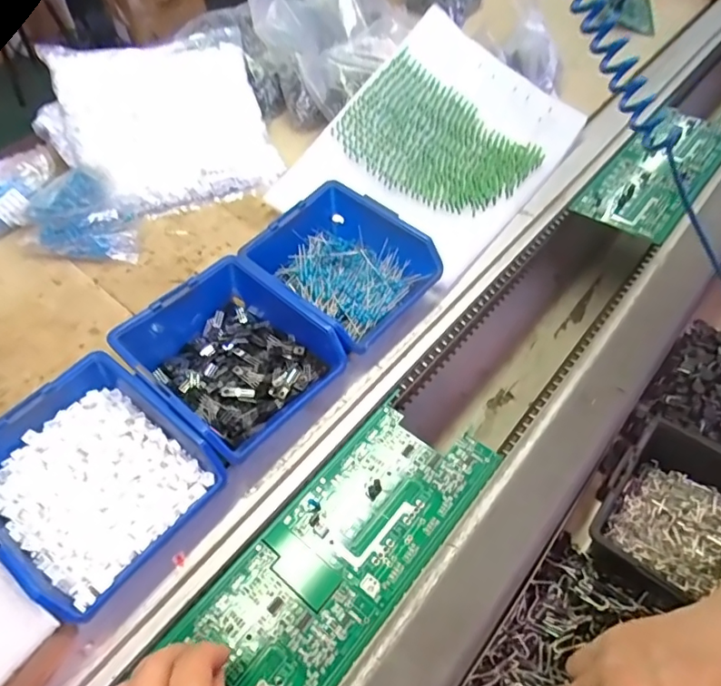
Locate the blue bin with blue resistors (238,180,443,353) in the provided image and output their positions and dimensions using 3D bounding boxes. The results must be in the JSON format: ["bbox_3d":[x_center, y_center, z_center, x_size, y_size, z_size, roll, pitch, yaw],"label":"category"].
[{"bbox_3d":[-0.016,-0.065,0.440,0.128,0.048,0.119,34,61,25],"label":"blue bin with blue resistors"}]

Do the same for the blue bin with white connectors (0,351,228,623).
[{"bbox_3d":[-0.171,0.087,0.336,0.130,0.055,0.118,32,60,24],"label":"blue bin with white connectors"}]

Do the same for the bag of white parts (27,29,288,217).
[{"bbox_3d":[-0.214,-0.238,0.562,0.219,0.055,0.204,-12,81,-24],"label":"bag of white parts"}]

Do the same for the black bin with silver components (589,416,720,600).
[{"bbox_3d":[0.220,0.123,0.348,0.106,0.038,0.110,34,61,25],"label":"black bin with silver components"}]

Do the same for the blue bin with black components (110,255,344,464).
[{"bbox_3d":[-0.100,0.002,0.390,0.140,0.047,0.116,34,61,25],"label":"blue bin with black components"}]

